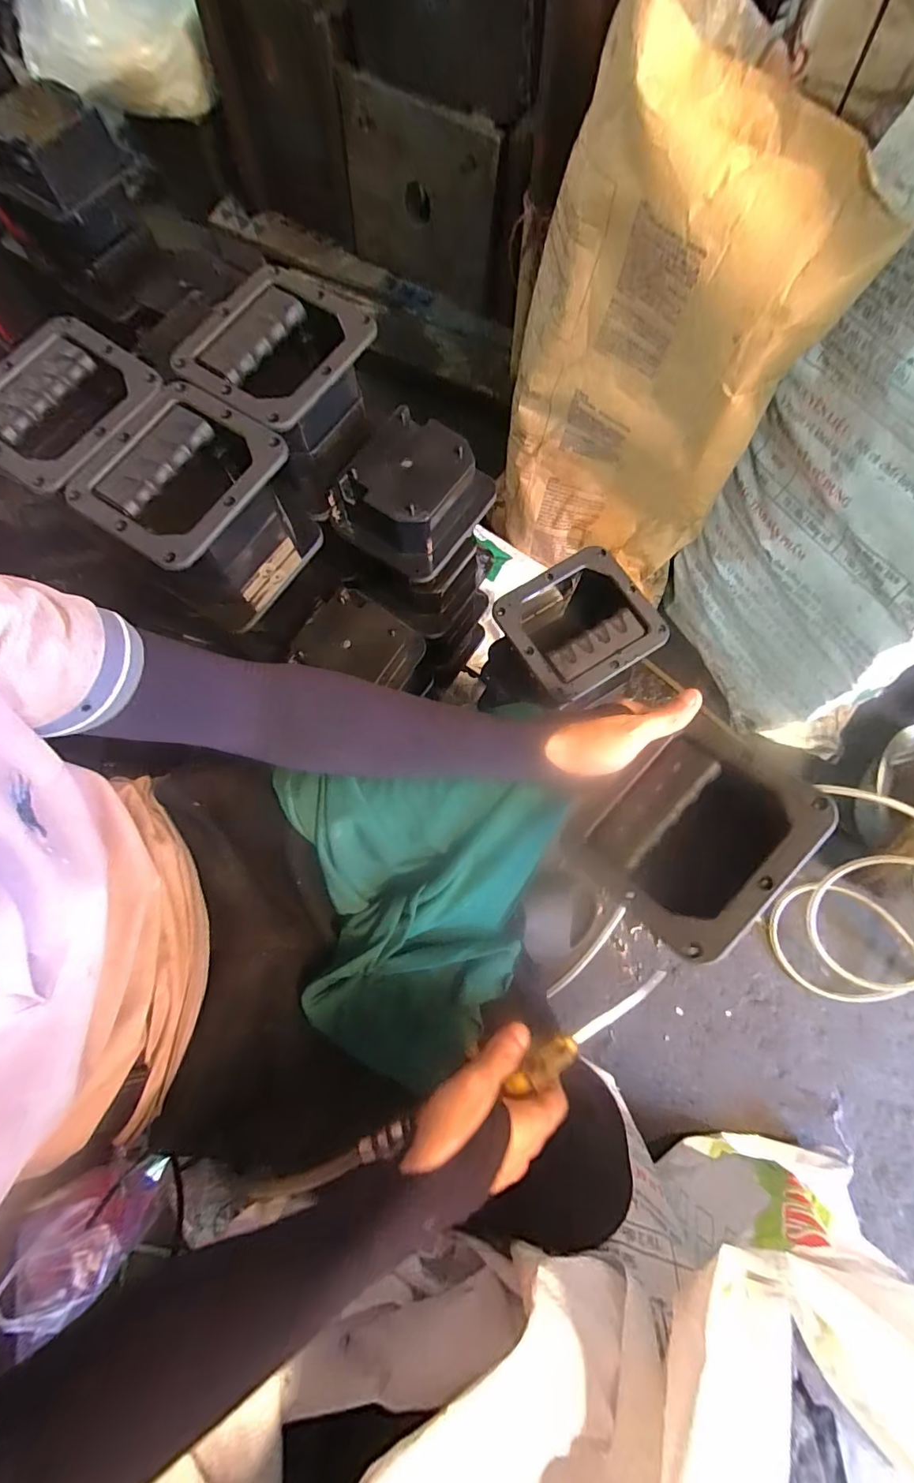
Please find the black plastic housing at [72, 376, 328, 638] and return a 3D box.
[{"bbox_3d":[-0.230,-0.210,0.472,0.134,0.134,0.146,34,79,9],"label":"black plastic housing"}]

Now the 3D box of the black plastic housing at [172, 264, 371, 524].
[{"bbox_3d":[-0.162,-0.339,0.485,0.141,0.105,0.145,31,79,8],"label":"black plastic housing"}]

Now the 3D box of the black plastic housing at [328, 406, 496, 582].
[{"bbox_3d":[-0.048,-0.259,0.520,0.133,0.079,0.141,35,79,9],"label":"black plastic housing"}]

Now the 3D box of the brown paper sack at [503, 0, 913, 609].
[{"bbox_3d":[0.228,-0.448,0.647,0.326,0.540,0.156,33,79,9],"label":"brown paper sack"}]

